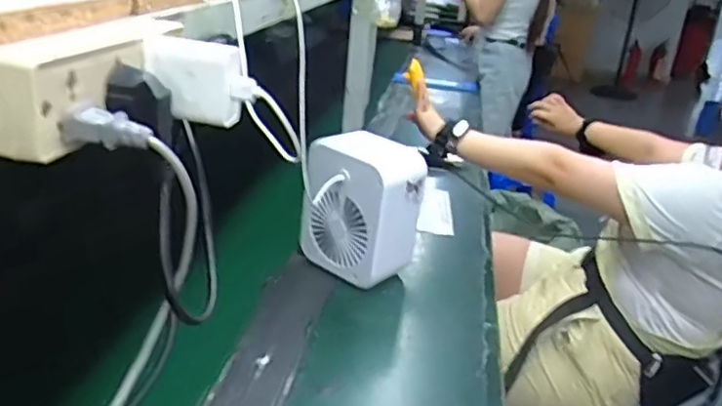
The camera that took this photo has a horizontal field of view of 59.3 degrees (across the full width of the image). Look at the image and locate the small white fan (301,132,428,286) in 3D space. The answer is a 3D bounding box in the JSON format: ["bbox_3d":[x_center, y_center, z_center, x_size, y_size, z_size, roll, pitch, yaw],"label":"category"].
[{"bbox_3d":[0.008,0.010,1.010,0.132,0.213,0.149,-15,30,-39],"label":"small white fan"}]

